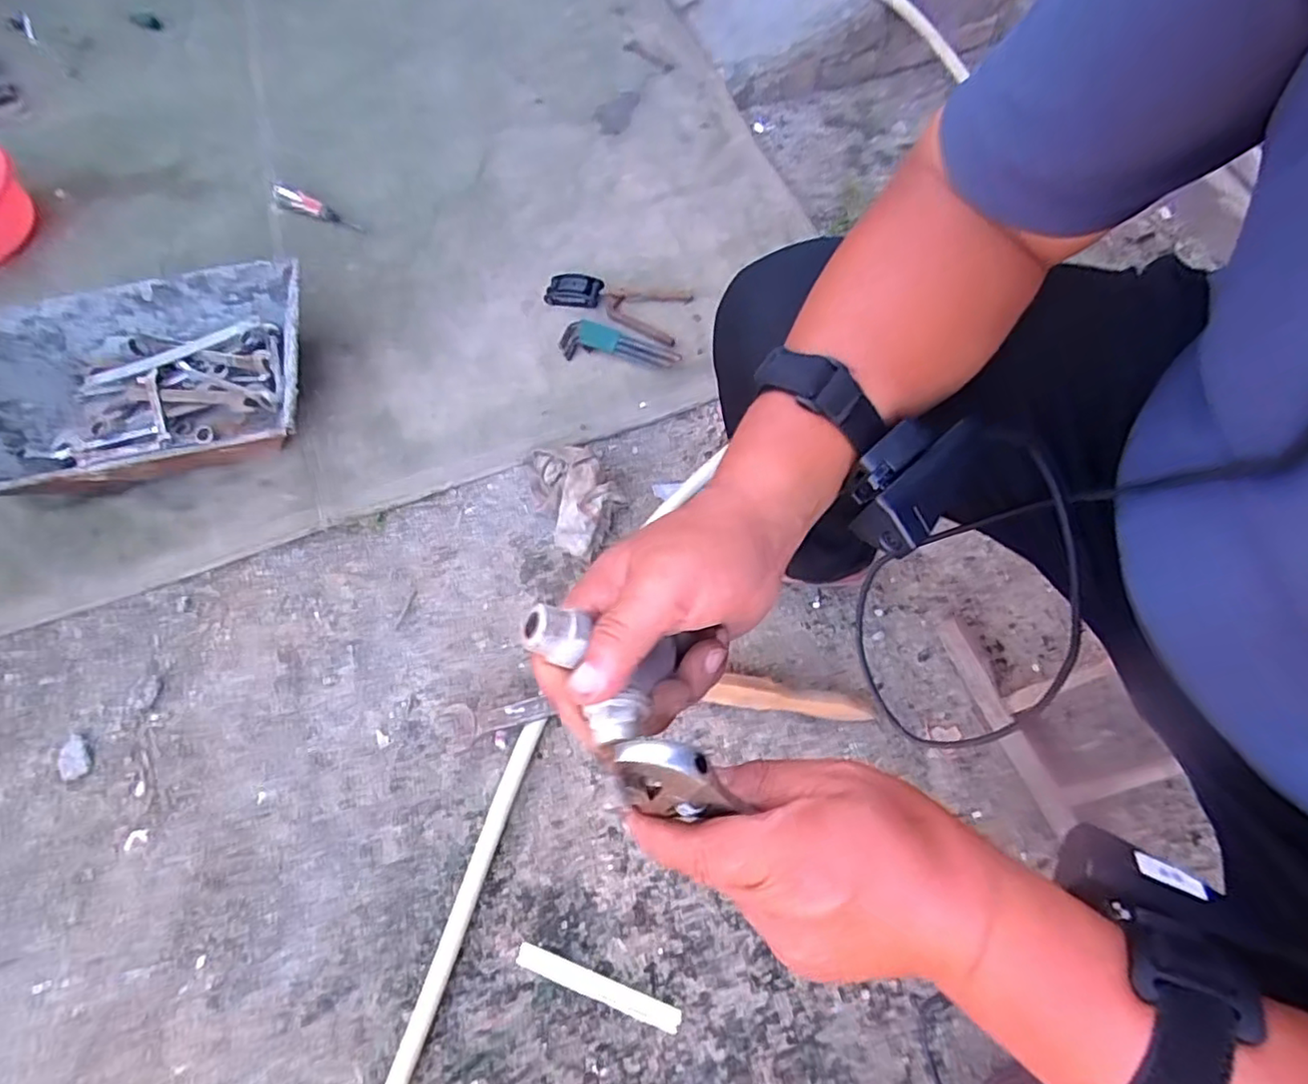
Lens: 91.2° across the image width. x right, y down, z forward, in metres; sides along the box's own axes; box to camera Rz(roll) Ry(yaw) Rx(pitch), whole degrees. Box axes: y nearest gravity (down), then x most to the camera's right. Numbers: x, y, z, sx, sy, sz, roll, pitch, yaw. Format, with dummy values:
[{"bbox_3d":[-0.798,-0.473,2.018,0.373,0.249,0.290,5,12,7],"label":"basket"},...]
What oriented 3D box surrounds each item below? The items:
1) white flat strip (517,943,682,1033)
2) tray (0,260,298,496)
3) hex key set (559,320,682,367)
[{"bbox_3d":[-0.058,0.457,0.657,0.174,0.011,0.023,17,68,11],"label":"white flat strip"},{"bbox_3d":[-0.715,-0.209,0.898,0.478,0.152,0.306,-18,65,-4],"label":"tray"},{"bbox_3d":[-0.050,-0.295,0.971,0.179,0.020,0.061,10,79,4],"label":"hex key set"}]

